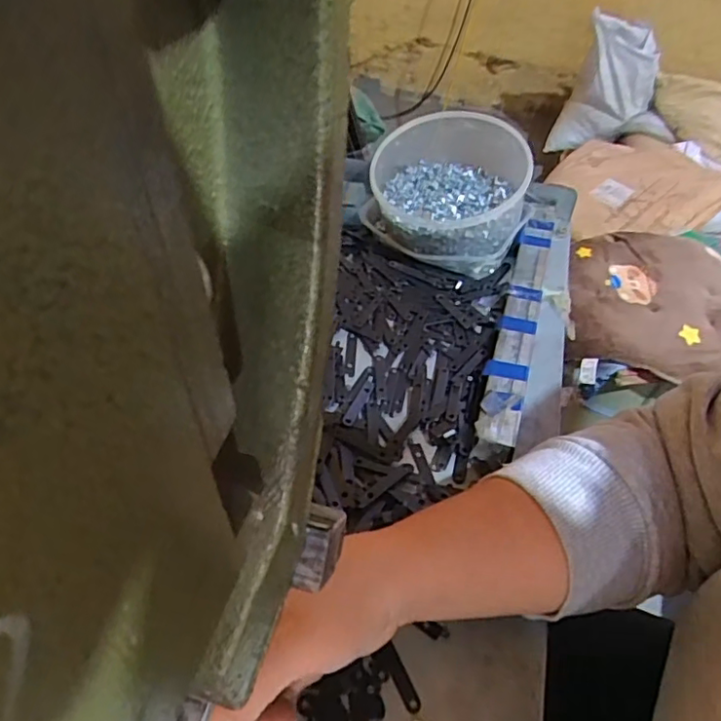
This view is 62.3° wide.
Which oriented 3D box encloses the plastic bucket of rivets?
[{"bbox_3d":[0.087,-0.170,0.599,0.164,0.095,0.158,5,46,4],"label":"plastic bucket of rivets"}]

